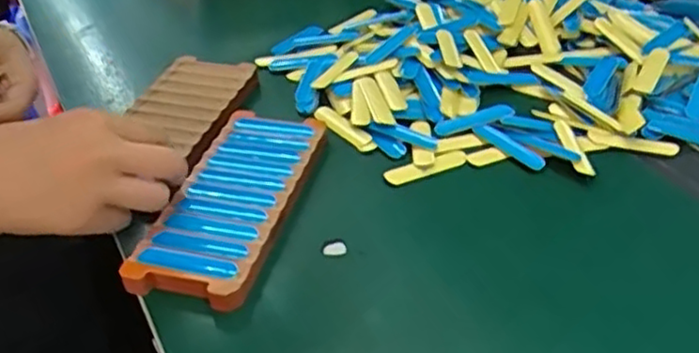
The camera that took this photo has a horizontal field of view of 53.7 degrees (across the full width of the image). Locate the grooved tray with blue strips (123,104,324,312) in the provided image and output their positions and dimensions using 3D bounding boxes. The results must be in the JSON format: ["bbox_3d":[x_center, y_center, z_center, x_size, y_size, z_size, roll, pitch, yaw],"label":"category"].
[{"bbox_3d":[-0.075,0.011,0.455,0.075,0.016,0.171,7,38,12],"label":"grooved tray with blue strips"}]

